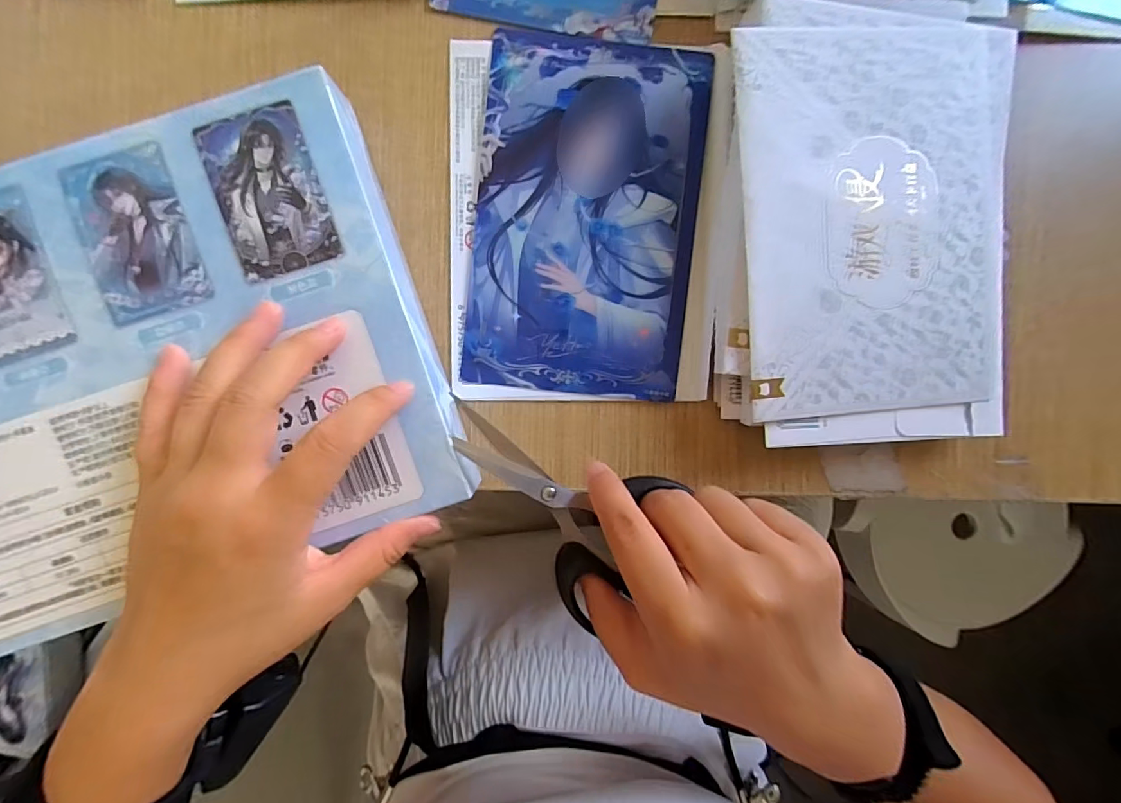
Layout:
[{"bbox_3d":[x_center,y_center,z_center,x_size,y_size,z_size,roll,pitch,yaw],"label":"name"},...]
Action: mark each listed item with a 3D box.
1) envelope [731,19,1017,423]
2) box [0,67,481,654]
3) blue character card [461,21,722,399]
[{"bbox_3d":[0.150,-0.086,0.232,0.133,0.006,0.179,-4,93,-7],"label":"envelope"},{"bbox_3d":[-0.180,-0.013,0.225,0.238,0.042,0.187,-18,94,-1],"label":"box"},{"bbox_3d":[0.013,-0.091,0.246,0.108,0.005,0.171,6,94,-2],"label":"blue character card"}]

